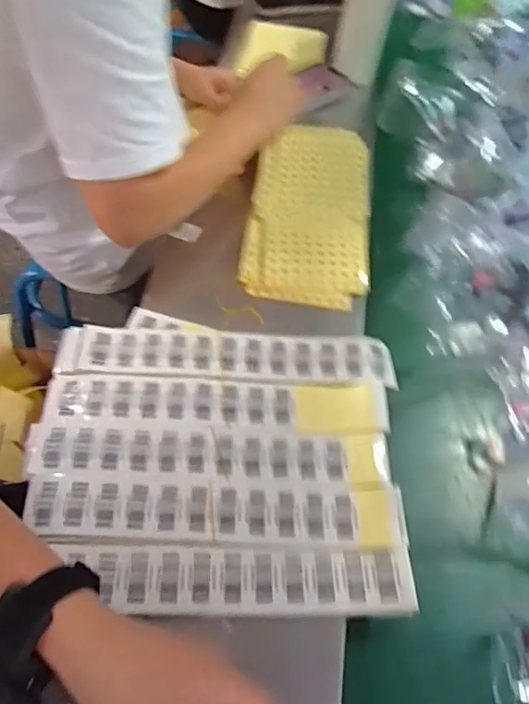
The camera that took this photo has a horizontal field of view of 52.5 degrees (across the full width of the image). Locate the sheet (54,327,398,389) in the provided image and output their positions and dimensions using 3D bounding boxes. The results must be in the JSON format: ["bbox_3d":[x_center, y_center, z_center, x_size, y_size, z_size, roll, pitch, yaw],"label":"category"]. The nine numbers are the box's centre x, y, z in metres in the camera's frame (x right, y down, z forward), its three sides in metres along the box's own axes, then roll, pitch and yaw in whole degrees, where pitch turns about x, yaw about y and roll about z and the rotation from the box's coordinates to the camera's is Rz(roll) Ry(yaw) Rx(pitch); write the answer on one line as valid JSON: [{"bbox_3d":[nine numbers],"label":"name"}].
[{"bbox_3d":[-0.038,0.004,0.547,0.333,0.006,0.058,3,61,-3],"label":"sheet"}]

